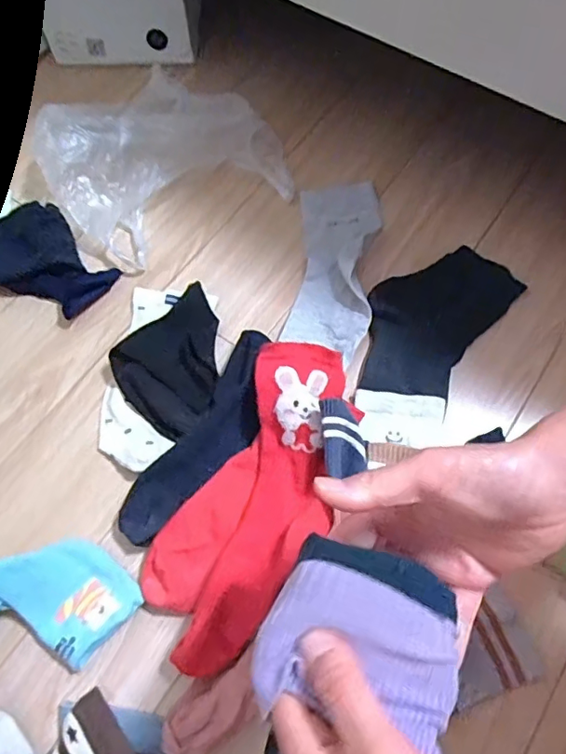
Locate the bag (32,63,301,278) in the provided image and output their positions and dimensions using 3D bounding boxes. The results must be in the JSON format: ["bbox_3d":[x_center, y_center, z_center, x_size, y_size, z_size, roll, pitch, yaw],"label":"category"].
[{"bbox_3d":[-0.133,-0.238,0.597,0.223,0.077,0.196,-39,72,-14],"label":"bag"}]

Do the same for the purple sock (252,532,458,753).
[{"bbox_3d":[0.038,0.124,0.262,0.094,0.022,0.079,12,68,6],"label":"purple sock"}]

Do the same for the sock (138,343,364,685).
[{"bbox_3d":[-0.020,0.100,0.461,0.118,0.056,0.277,27,71,12],"label":"sock"}]

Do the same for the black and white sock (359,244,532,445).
[{"bbox_3d":[0.138,-0.042,0.542,0.118,0.010,0.233,31,71,13],"label":"black and white sock"}]

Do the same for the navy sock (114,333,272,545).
[{"bbox_3d":[-0.067,0.057,0.490,0.063,0.036,0.209,31,71,13],"label":"navy sock"}]

